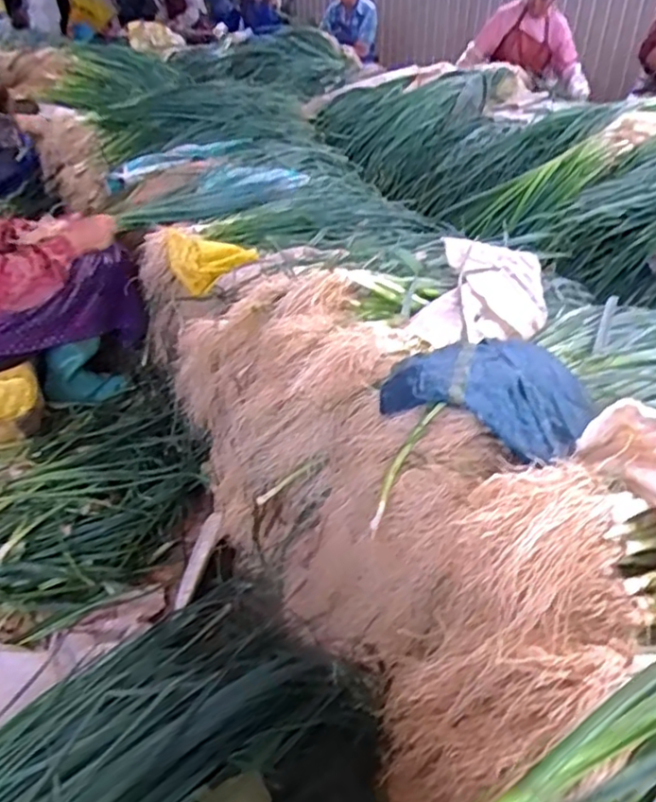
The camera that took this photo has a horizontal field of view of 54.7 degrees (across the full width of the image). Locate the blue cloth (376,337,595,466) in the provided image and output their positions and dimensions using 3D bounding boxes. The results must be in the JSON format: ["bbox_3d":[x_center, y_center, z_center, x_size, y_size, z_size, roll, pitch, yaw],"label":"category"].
[{"bbox_3d":[0.204,-0.028,0.779,0.237,0.050,0.207,21,42,26],"label":"blue cloth"}]

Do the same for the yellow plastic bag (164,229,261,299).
[{"bbox_3d":[-0.233,-0.288,1.291,0.178,0.102,0.089,-6,37,-7],"label":"yellow plastic bag"}]

